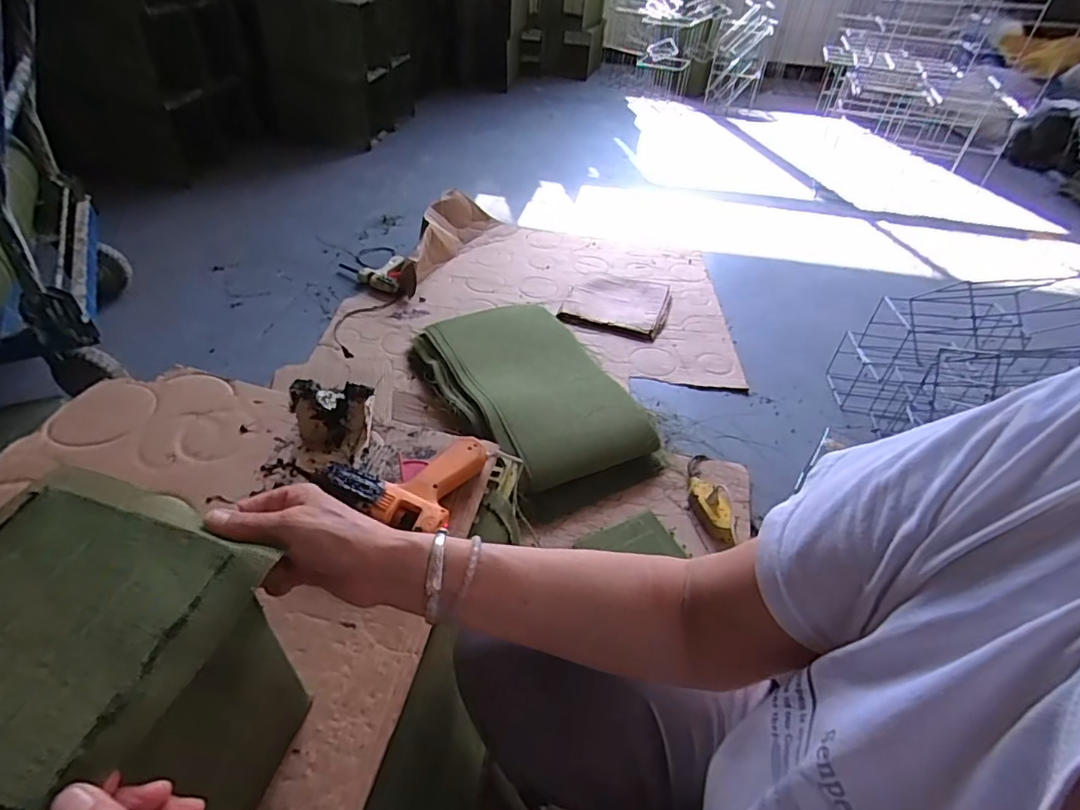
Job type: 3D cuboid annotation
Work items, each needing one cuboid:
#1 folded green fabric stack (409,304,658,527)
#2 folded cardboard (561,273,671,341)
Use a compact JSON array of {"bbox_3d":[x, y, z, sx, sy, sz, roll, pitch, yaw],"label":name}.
[{"bbox_3d":[-0.006,-0.047,1.279,0.414,0.100,0.614,-20,48,-24],"label":"folded green fabric stack"},{"bbox_3d":[0.231,-0.316,1.645,0.292,0.021,0.269,17,44,13],"label":"folded cardboard"}]

